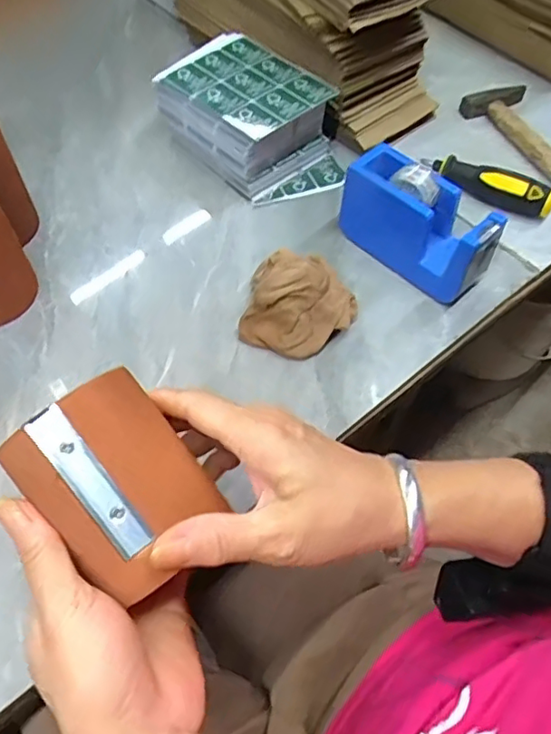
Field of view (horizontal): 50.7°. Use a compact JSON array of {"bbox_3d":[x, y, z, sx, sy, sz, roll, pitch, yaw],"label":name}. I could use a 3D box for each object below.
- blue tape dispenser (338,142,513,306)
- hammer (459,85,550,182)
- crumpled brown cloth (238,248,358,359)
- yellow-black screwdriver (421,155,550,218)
[{"bbox_3d":[0.118,-0.121,0.487,0.129,0.084,0.043,40,66,22],"label":"blue tape dispenser"},{"bbox_3d":[0.281,-0.203,0.571,0.069,0.022,0.244,-21,60,-13],"label":"hammer"},{"bbox_3d":[0.019,-0.050,0.462,0.080,0.053,0.067,20,60,12],"label":"crumpled brown cloth"},{"bbox_3d":[0.200,-0.173,0.549,0.123,0.034,0.030,21,60,13],"label":"yellow-black screwdriver"}]

